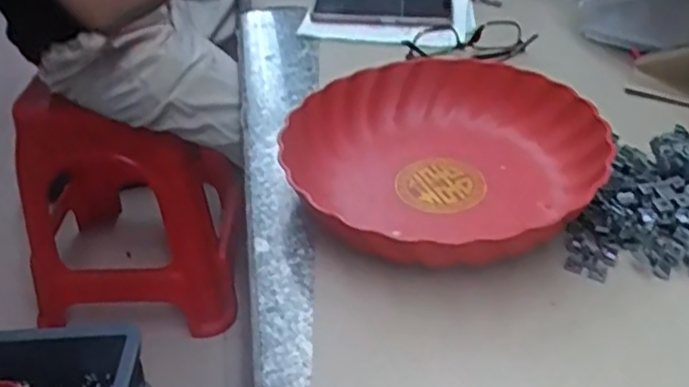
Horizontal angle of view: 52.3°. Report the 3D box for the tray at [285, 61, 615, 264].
[{"bbox_3d":[0.075,-0.030,0.549,0.232,0.056,0.229,1,37,2],"label":"tray"}]

